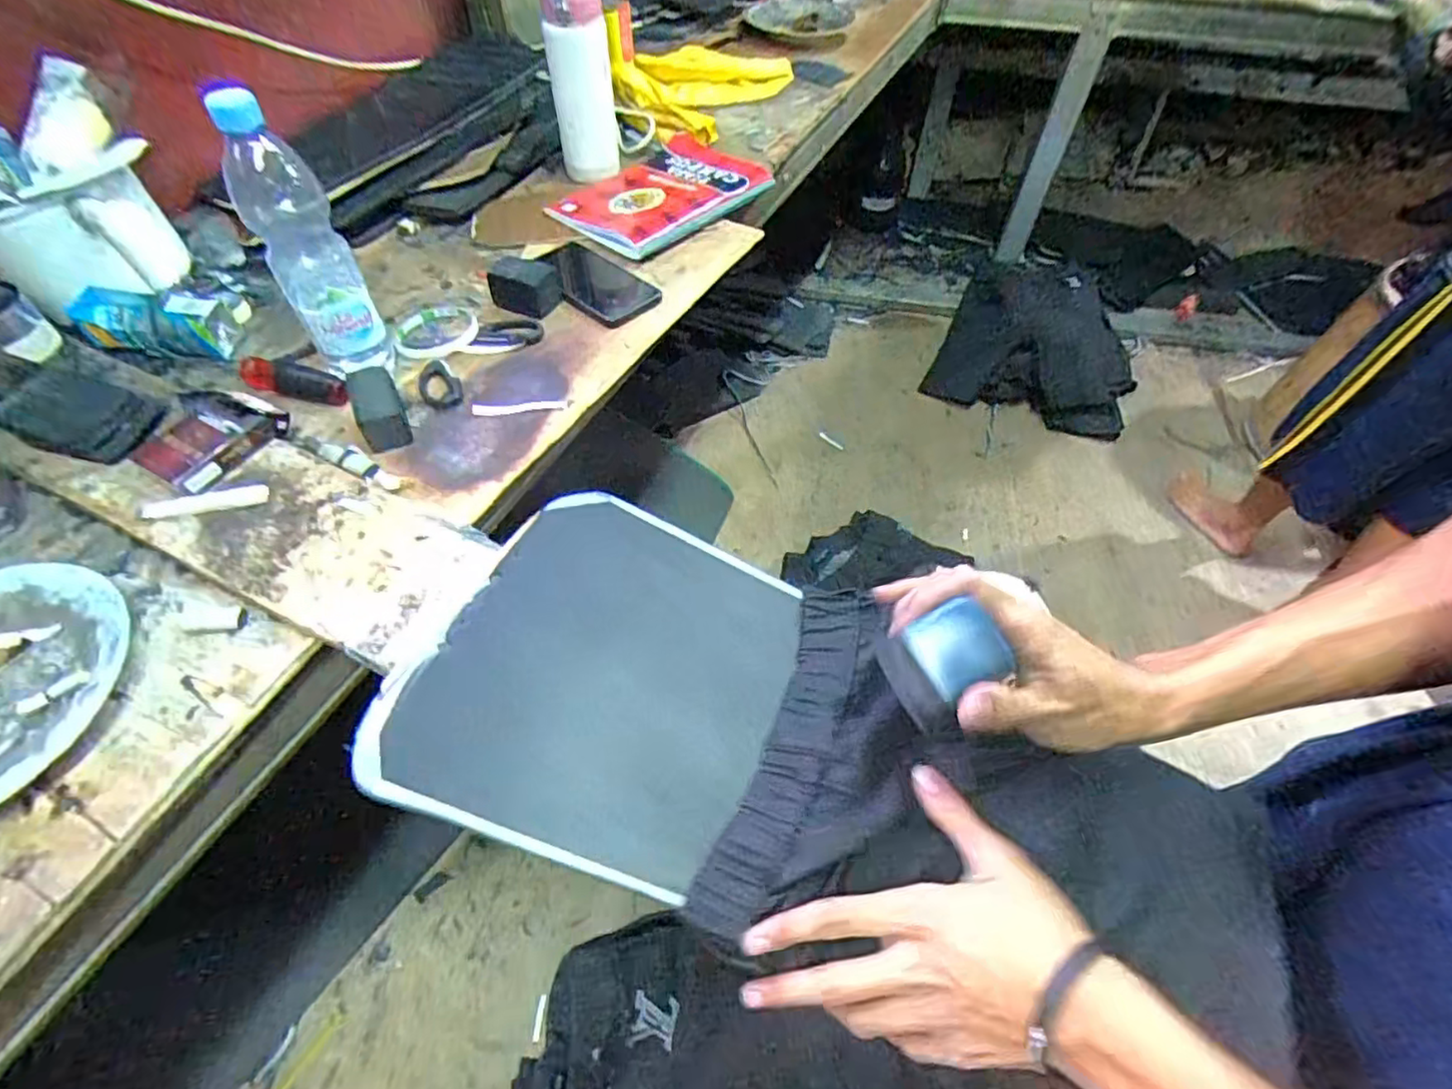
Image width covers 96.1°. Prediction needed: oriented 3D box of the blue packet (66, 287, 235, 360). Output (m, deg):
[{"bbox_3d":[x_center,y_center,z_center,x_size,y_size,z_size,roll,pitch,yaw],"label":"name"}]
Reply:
[{"bbox_3d":[-0.566,-0.218,0.646,0.132,0.047,0.055,5,54,1],"label":"blue packet"}]

